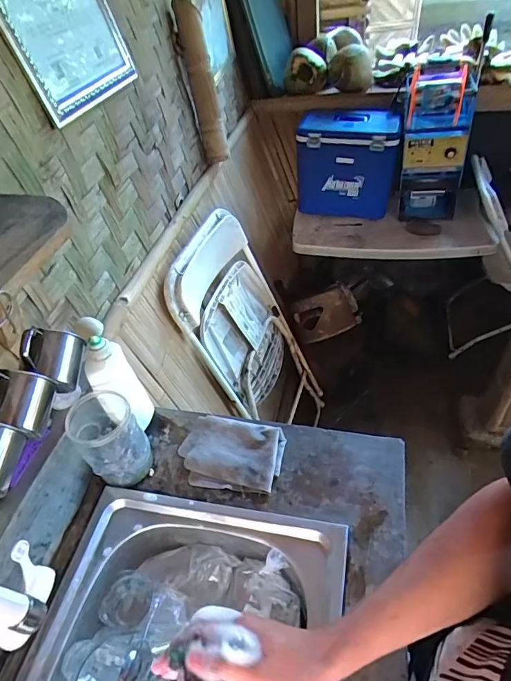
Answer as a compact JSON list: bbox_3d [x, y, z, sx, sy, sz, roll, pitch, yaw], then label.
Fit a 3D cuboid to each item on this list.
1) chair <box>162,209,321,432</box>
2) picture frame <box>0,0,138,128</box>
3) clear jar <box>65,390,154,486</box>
[{"bbox_3d":[0.012,0.056,1.496,0.090,0.981,0.445,-5,45,31],"label":"chair"},{"bbox_3d":[-0.349,-0.574,0.794,0.029,0.250,0.307,-1,46,23],"label":"picture frame"},{"bbox_3d":[-0.239,0.161,0.722,0.098,0.147,0.111,-28,49,-20],"label":"clear jar"}]

